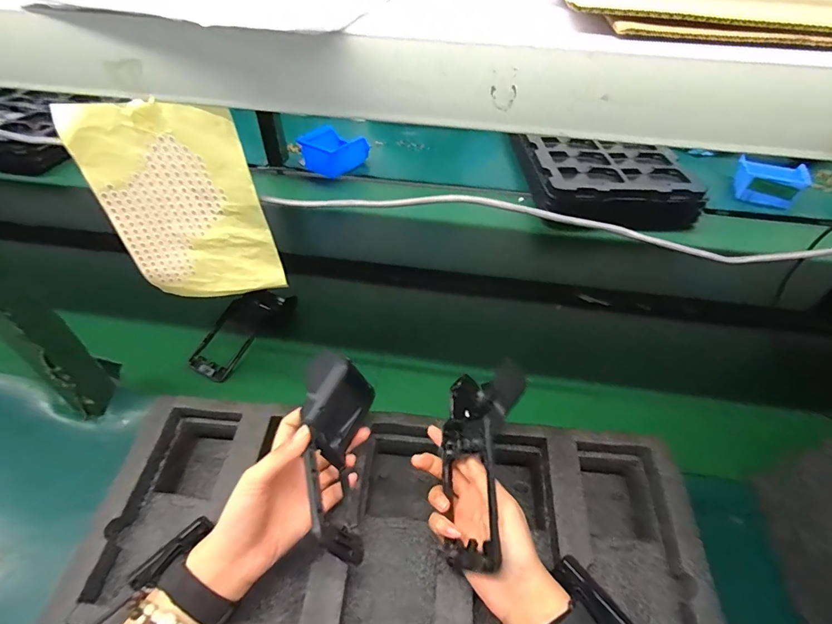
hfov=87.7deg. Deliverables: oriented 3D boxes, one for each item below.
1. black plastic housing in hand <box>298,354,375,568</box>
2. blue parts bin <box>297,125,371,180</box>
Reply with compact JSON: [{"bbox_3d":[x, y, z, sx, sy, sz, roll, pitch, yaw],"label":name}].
[{"bbox_3d":[-0.069,0.125,0.390,0.057,0.068,0.172,-3,48,-4],"label":"black plastic housing in hand"},{"bbox_3d":[-0.198,-0.385,1.040,0.154,0.085,0.099,-29,54,-26],"label":"blue parts bin"}]

